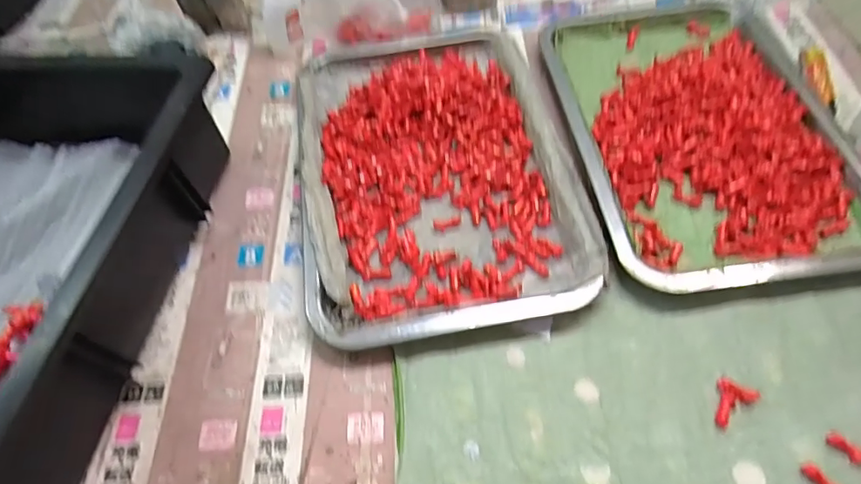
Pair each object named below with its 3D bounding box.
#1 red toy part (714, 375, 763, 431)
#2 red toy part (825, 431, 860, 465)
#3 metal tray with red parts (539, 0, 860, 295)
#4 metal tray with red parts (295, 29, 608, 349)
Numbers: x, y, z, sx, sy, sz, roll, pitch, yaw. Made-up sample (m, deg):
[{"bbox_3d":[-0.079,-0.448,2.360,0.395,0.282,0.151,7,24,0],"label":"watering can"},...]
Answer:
[{"bbox_3d":[0.187,0.098,0.321,0.034,0.004,0.022,-31,61,-15],"label":"red toy part"},{"bbox_3d":[0.243,0.119,0.297,0.023,0.005,0.012,38,67,24],"label":"red toy part"},{"bbox_3d":[0.222,-0.107,0.433,0.207,0.023,0.315,-7,58,-1],"label":"metal tray with red parts"},{"bbox_3d":[0.001,-0.066,0.425,0.212,0.023,0.301,-8,58,-2],"label":"metal tray with red parts"}]

